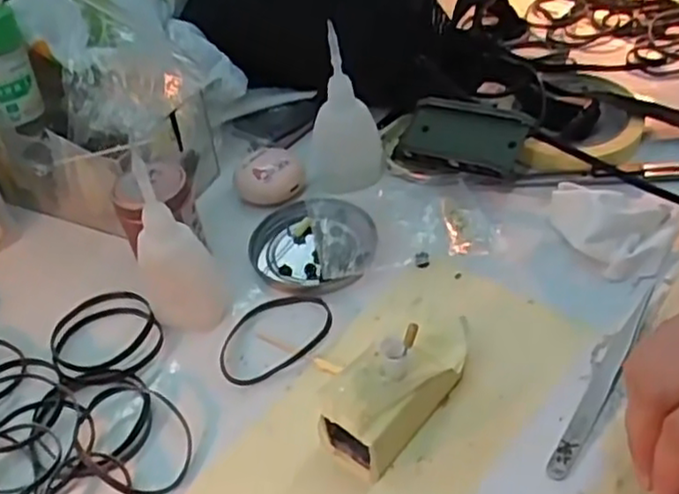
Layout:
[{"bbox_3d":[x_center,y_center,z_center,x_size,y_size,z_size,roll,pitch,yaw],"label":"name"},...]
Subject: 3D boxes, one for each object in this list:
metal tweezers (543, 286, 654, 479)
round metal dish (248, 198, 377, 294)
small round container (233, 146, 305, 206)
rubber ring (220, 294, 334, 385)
[{"bbox_3d":[0.133,0.063,0.360,0.015,0.004,0.130,21,48,28],"label":"metal tweezers"},{"bbox_3d":[-0.017,-0.002,0.450,0.080,0.013,0.078,-4,41,4],"label":"round metal dish"},{"bbox_3d":[-0.049,-0.049,0.490,0.041,0.019,0.045,-4,41,4],"label":"small round container"},{"bbox_3d":[-0.036,0.050,0.399,0.072,0.005,0.044,-29,46,-23],"label":"rubber ring"}]

